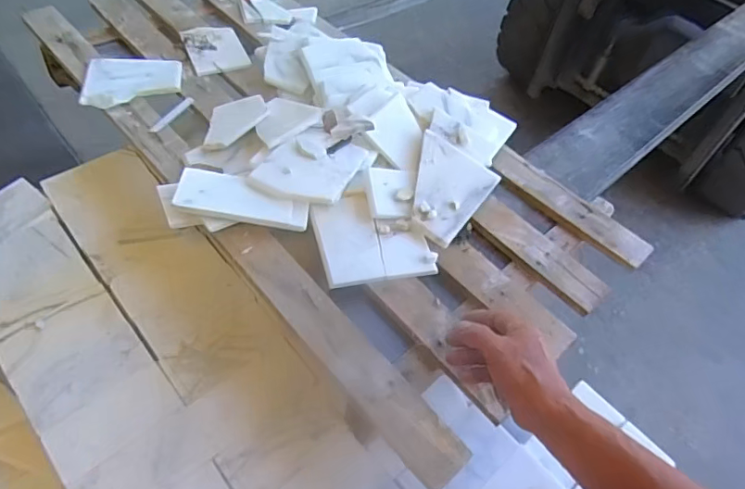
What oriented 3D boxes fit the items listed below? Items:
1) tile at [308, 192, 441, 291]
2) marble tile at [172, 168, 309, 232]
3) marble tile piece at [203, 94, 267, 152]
[{"bbox_3d":[-0.001,-0.011,0.664,0.135,0.016,0.129,-7,54,-13],"label":"tile"},{"bbox_3d":[-0.159,-0.059,0.650,0.157,0.012,0.074,9,50,-12],"label":"marble tile"},{"bbox_3d":[-0.195,-0.178,0.751,0.088,0.007,0.099,-12,51,2],"label":"marble tile piece"}]

